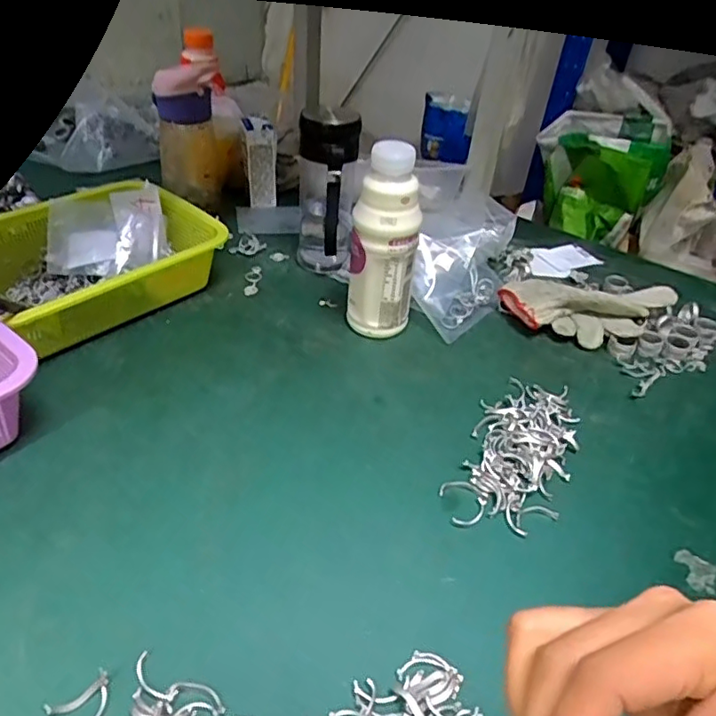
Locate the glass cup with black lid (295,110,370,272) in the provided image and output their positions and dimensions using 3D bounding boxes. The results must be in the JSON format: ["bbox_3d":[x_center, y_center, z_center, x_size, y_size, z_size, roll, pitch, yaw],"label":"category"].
[{"bbox_3d":[-0.034,-0.193,0.694,0.073,0.188,0.074,3,38,-4],"label":"glass cup with black lid"}]

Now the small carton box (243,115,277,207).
[{"bbox_3d":[-0.138,-0.279,0.835,0.041,0.117,0.035,-4,39,-12],"label":"small carton box"}]

